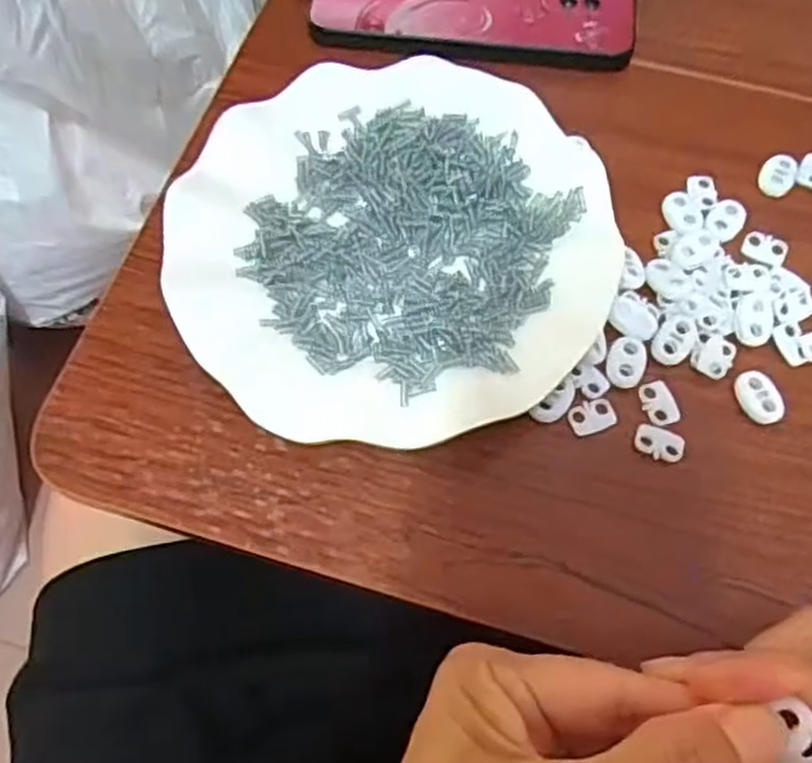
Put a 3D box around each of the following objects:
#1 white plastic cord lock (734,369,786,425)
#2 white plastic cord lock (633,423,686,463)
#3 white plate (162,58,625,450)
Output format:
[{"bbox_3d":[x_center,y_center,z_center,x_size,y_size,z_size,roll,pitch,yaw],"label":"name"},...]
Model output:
[{"bbox_3d":[0.143,0.006,0.308,0.015,0.004,0.022,-18,68,-8],"label":"white plastic cord lock"},{"bbox_3d":[0.101,0.024,0.302,0.019,0.004,0.013,14,67,5],"label":"white plastic cord lock"},{"bbox_3d":[-0.006,-0.059,0.329,0.179,0.021,0.176,0,66,-1],"label":"white plate"}]

